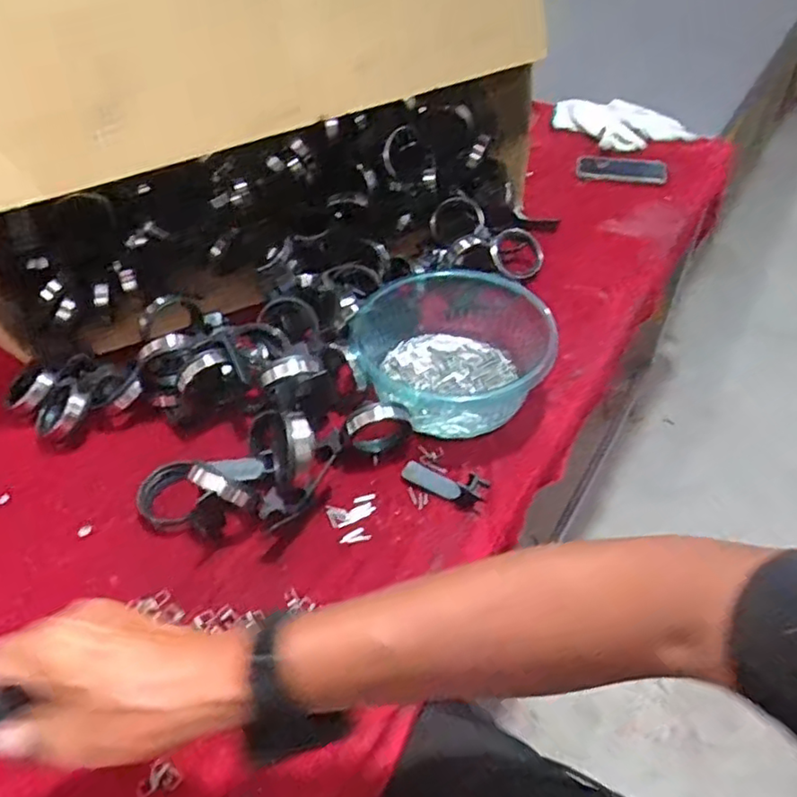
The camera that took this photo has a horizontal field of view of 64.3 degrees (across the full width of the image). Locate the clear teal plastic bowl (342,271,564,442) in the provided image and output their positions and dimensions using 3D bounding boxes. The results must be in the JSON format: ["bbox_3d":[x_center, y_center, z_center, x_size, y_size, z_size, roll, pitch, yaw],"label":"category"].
[{"bbox_3d":[0.066,-0.064,0.717,0.207,0.081,0.222,-2,45,2],"label":"clear teal plastic bowl"}]

